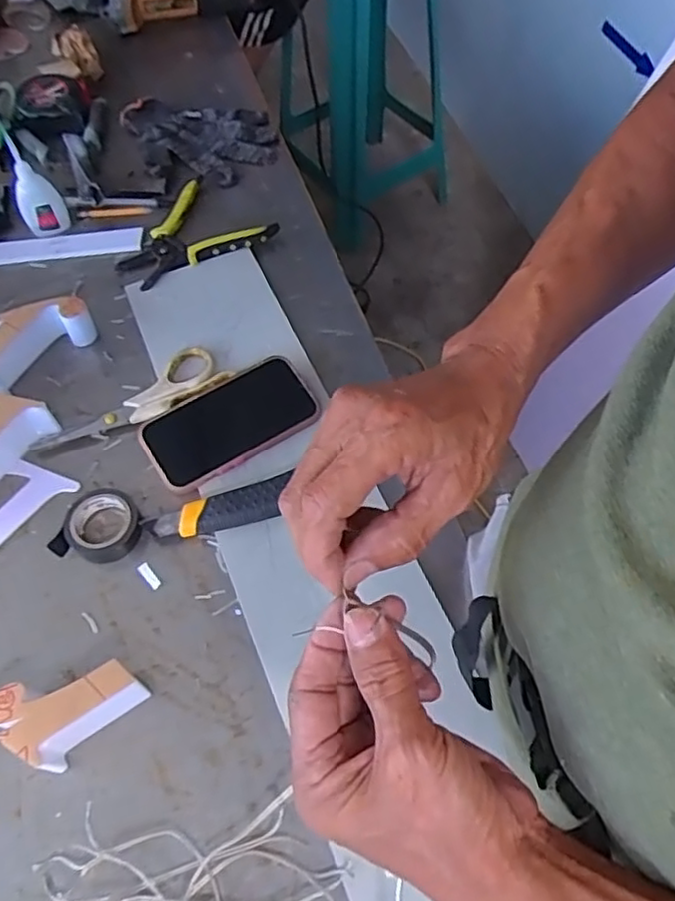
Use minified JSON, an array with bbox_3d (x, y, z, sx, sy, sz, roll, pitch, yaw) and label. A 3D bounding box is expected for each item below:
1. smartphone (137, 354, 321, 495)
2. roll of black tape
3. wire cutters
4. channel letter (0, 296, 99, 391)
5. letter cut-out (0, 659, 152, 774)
[{"bbox_3d":[-0.095,-0.028,0.582,0.151,0.011,0.081,-29,69,-15],"label":"smartphone"},{"bbox_3d":[-0.196,0.062,0.542,0.069,0.022,0.058,12,60,9],"label":"roll of black tape"},{"bbox_3d":[-0.160,-0.228,0.715,0.131,0.017,0.147,32,65,19],"label":"wire cutters"},{"bbox_3d":[-0.307,-0.104,0.632,0.078,0.046,0.125,32,65,19],"label":"channel letter"},{"bbox_3d":[-0.183,0.179,0.460,0.096,0.044,0.057,-27,61,-14],"label":"letter cut-out"}]

